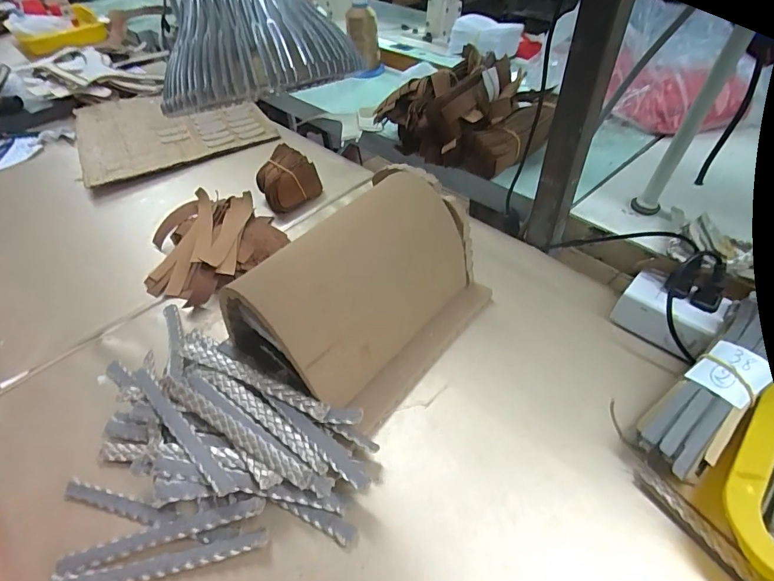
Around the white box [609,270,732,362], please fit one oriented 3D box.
[{"bbox_3d":[0.246,0.021,0.388,0.051,0.042,0.076,-34,53,-26],"label":"white box"}]

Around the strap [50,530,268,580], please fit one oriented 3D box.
[{"bbox_3d":[-0.146,0.177,0.284,0.135,0.011,0.013,-10,46,-5],"label":"strap"}]

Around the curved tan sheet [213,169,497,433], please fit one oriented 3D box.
[{"bbox_3d":[-0.016,-0.002,0.367,0.131,0.123,0.190,31,55,29],"label":"curved tan sheet"}]

